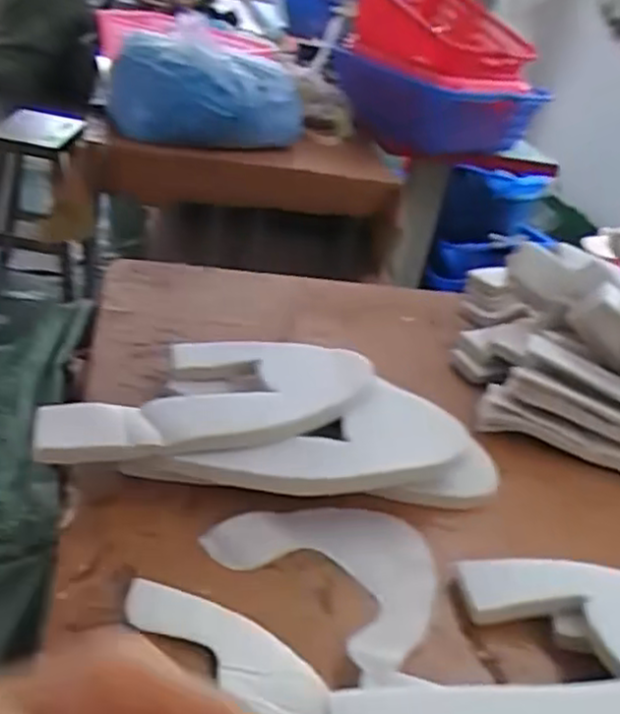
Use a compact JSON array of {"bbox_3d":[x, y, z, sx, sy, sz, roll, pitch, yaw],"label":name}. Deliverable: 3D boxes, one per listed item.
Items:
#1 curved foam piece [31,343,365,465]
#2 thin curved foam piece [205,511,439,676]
[{"bbox_3d":[-0.095,0.030,0.716,0.329,0.028,0.182,-1,33,-23],"label":"curved foam piece"},{"bbox_3d":[0.029,0.168,0.613,0.178,0.029,0.154,32,35,27],"label":"thin curved foam piece"}]

